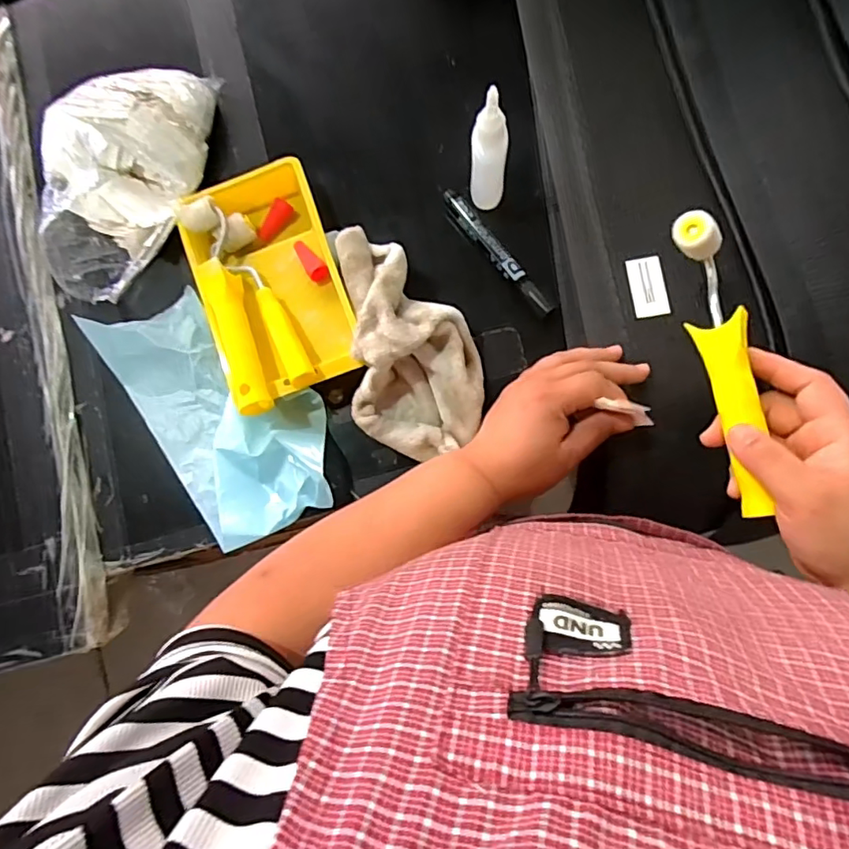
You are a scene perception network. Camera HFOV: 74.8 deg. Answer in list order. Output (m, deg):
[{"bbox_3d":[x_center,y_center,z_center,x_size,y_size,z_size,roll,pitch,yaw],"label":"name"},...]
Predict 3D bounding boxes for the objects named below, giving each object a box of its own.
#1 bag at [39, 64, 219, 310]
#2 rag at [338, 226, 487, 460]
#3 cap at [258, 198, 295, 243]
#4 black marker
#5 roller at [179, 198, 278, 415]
[{"bbox_3d":[-0.271,-0.219,0.485,0.152,0.085,0.219,-5,82,3],"label":"bag"},{"bbox_3d":[-0.011,-0.068,0.453,0.111,0.063,0.196,-5,82,3],"label":"rag"},{"bbox_3d":[-0.136,-0.184,0.502,0.014,0.015,0.041,44,106,8],"label":"cap"},{"bbox_3d":[0.063,-0.147,0.480,0.019,0.016,0.137,-35,81,-2],"label":"black marker"},{"bbox_3d":[-0.164,-0.098,0.476,0.031,0.050,0.190,-20,81,1],"label":"roller"}]

